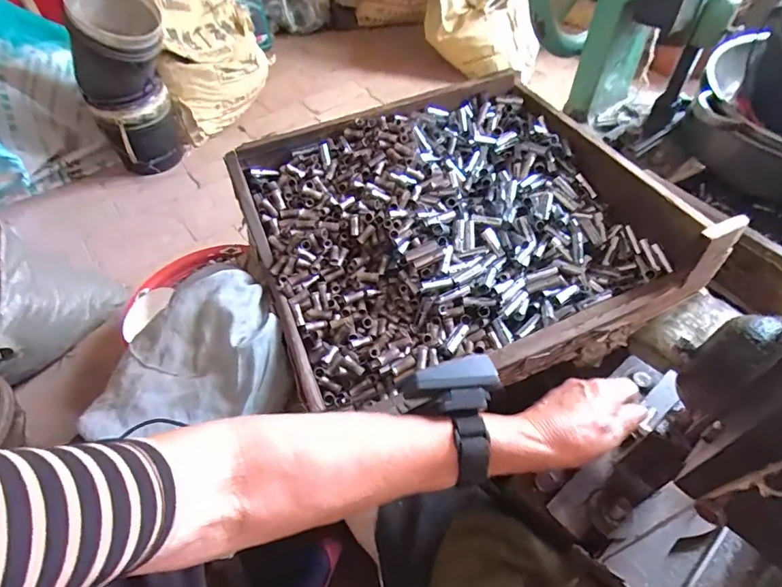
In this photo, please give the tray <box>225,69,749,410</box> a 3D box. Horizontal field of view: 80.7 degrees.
[{"bbox_3d":[0.071,-0.088,0.562,0.456,0.104,0.397,-20,52,-13],"label":"tray"}]

